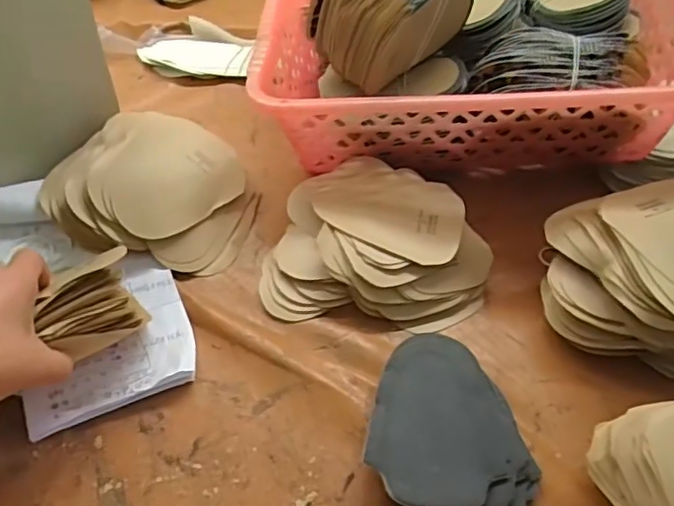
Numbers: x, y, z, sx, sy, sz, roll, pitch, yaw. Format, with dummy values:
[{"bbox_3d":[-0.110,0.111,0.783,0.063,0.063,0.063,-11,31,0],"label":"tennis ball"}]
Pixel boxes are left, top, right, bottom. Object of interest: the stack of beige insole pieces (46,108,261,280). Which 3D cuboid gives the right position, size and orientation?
[{"bbox_3d":[-0.164,-0.056,0.566,0.165,0.042,0.165,44,54,-8],"label":"stack of beige insole pieces"}]

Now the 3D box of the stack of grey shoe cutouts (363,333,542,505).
[{"bbox_3d":[0.088,0.130,0.442,0.120,0.028,0.132,14,50,7],"label":"stack of grey shoe cutouts"}]

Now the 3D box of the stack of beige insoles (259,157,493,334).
[{"bbox_3d":[0.040,-0.014,0.553,0.203,0.045,0.167,7,50,1],"label":"stack of beige insoles"}]

